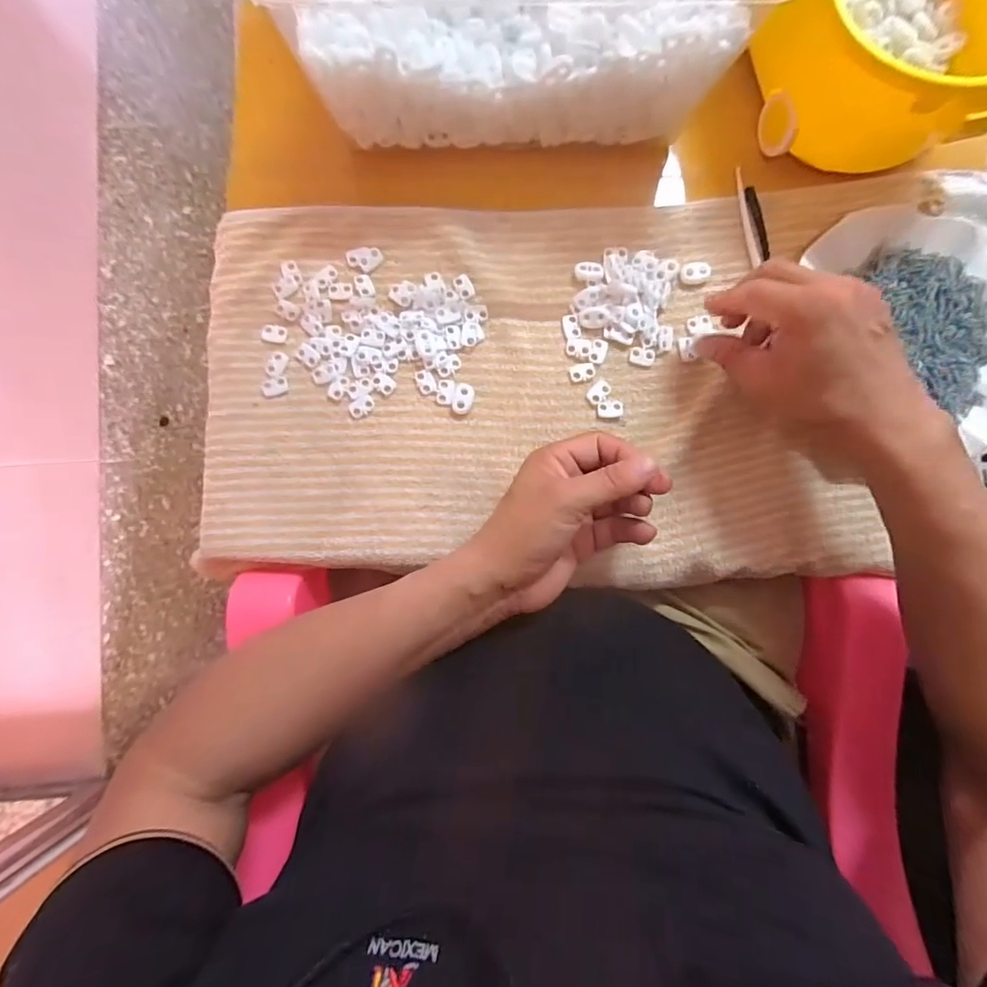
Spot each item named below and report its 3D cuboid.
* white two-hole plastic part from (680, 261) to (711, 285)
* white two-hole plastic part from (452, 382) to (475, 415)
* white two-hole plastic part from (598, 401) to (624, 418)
[{"bbox_3d":[0.153,-0.167,0.390,0.022,0.005,0.017,-2,85,-2],"label":"white two-hole plastic part"},{"bbox_3d":[-0.022,-0.070,0.380,0.014,0.005,0.023,14,85,0],"label":"white two-hole plastic part"},{"bbox_3d":[0.087,-0.063,0.383,0.019,0.004,0.012,-1,85,-2],"label":"white two-hole plastic part"}]

